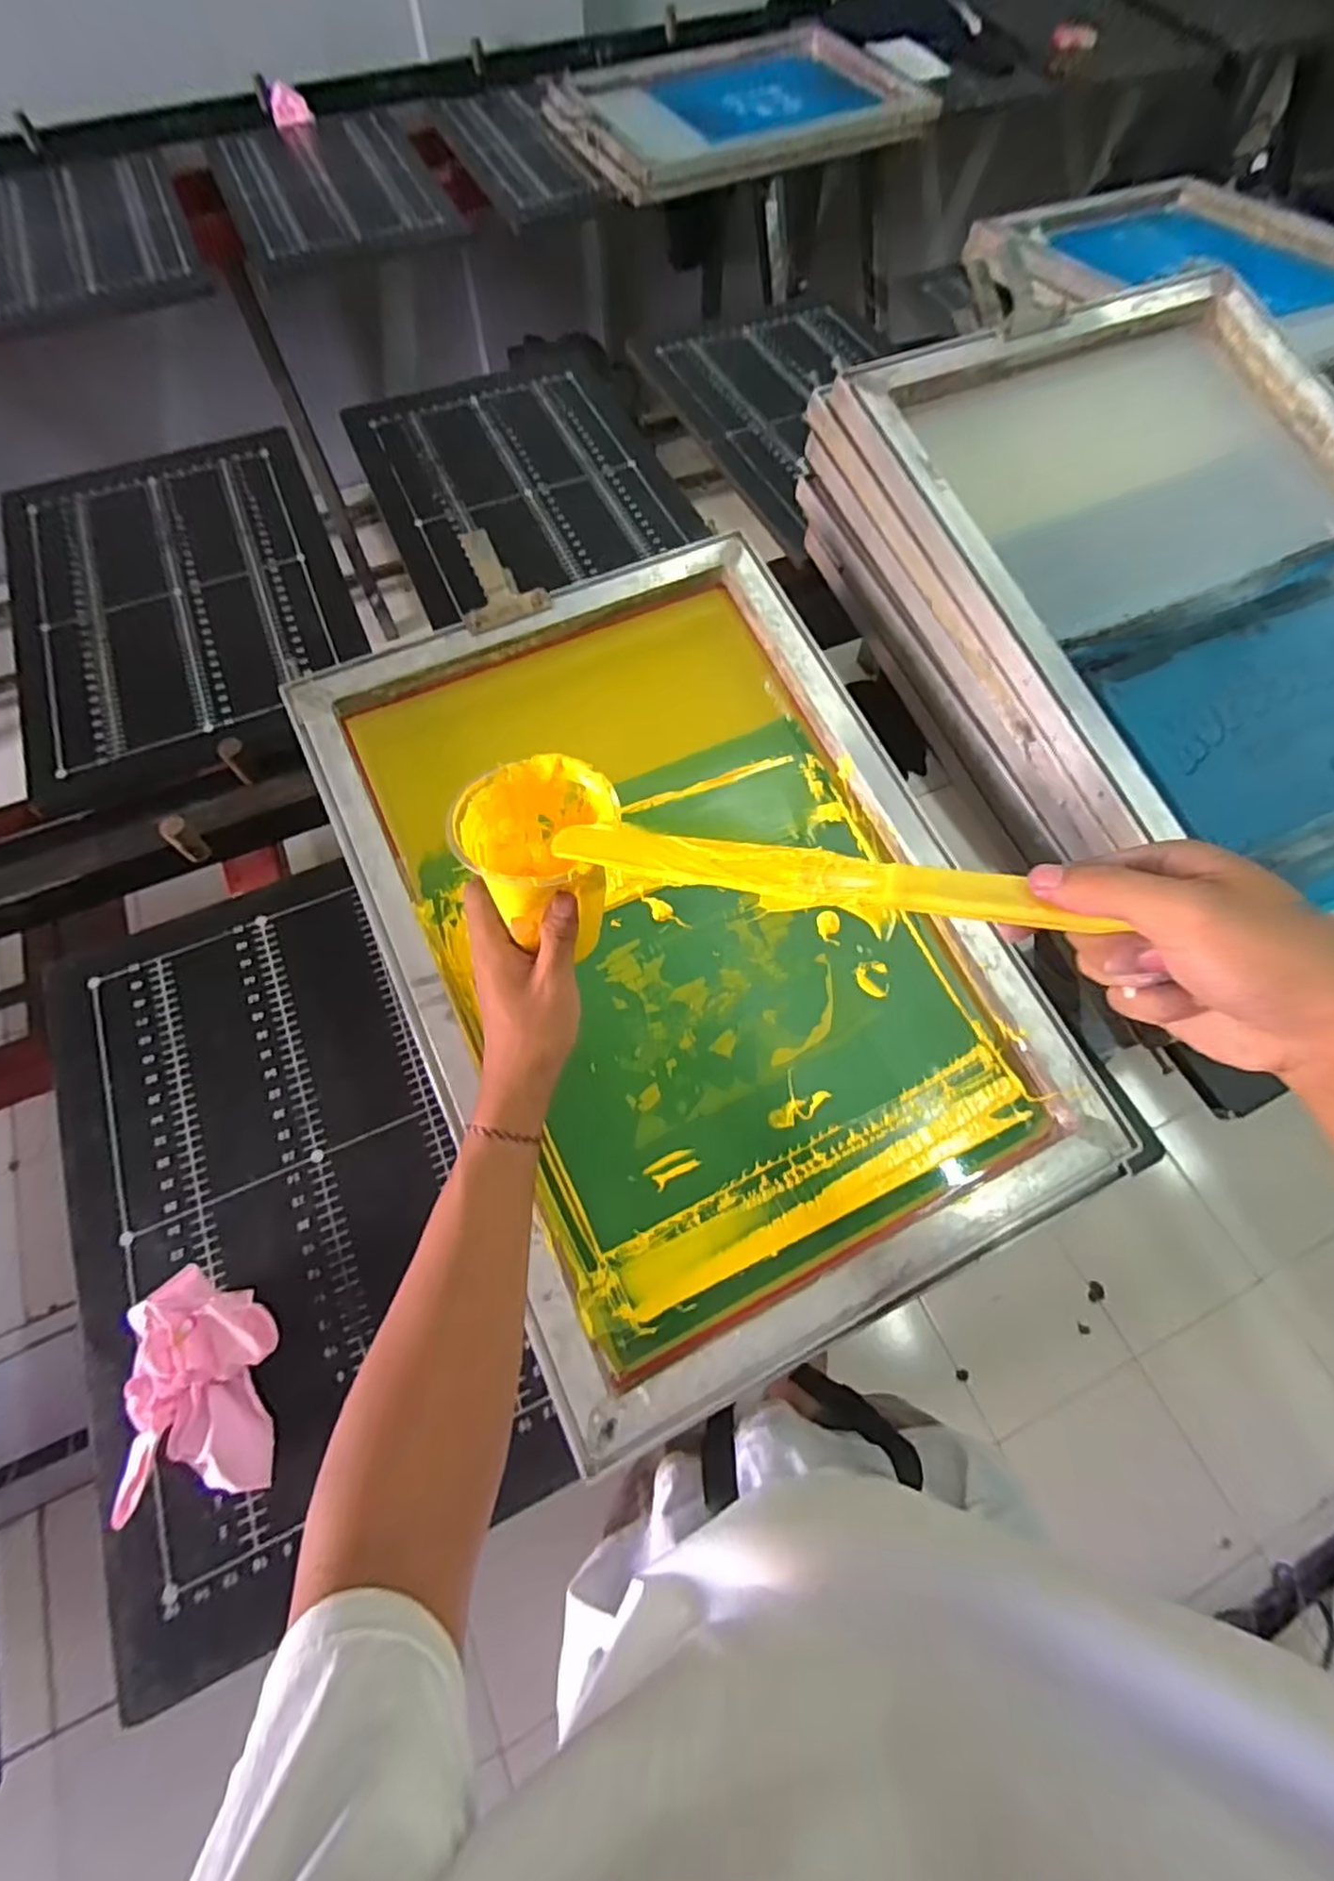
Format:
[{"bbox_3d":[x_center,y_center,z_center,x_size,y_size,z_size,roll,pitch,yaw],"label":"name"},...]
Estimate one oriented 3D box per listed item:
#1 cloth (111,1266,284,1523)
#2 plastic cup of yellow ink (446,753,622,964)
[{"bbox_3d":[-0.349,0.332,0.525,0.105,0.056,0.156,-4,68,-2],"label":"cloth"},{"bbox_3d":[-0.073,-0.049,0.413,0.079,0.098,0.086,0,68,-1],"label":"plastic cup of yellow ink"}]

